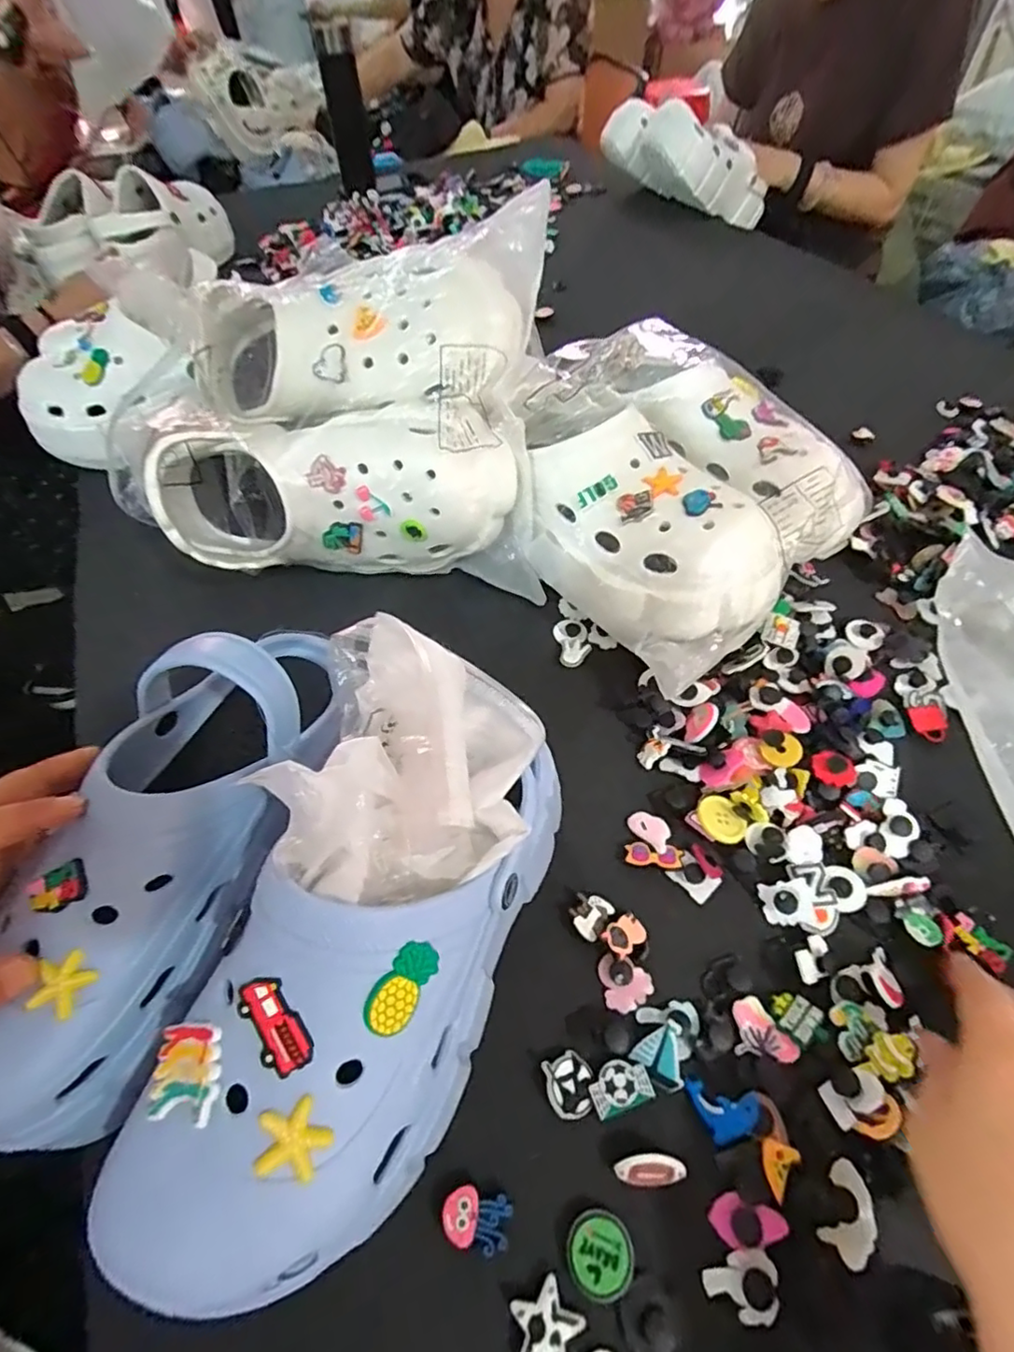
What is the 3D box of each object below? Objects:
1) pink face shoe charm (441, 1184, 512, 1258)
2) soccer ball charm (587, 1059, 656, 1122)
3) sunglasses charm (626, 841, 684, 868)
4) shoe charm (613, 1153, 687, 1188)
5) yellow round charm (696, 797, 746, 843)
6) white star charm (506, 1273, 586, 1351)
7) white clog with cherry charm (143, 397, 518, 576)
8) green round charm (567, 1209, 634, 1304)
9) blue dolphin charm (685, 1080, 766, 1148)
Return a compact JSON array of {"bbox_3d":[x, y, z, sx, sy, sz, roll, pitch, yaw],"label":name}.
[{"bbox_3d":[-0.013,0.230,0.251,0.027,0.013,0.019,9,55,9],"label":"pink face shoe charm"},{"bbox_3d":[0.052,0.191,0.275,0.028,0.007,0.019,-17,55,-9],"label":"soccer ball charm"},{"bbox_3d":[0.084,0.103,0.339,0.031,0.005,0.012,9,55,9],"label":"sunglasses charm"},{"bbox_3d":[0.061,0.214,0.256,0.029,0.011,0.011,-2,54,1],"label":"shoe charm"},{"bbox_3d":[0.126,0.085,0.348,0.025,0.004,0.029,-35,60,-21],"label":"yellow round charm"},{"bbox_3d":[0.015,0.253,0.227,0.027,0.004,0.027,-24,56,-15],"label":"white star charm"},{"bbox_3d":[-0.127,-0.130,0.435,0.259,0.105,0.078,-7,54,-3],"label":"white clog with cherry charm"},{"bbox_3d":[0.038,0.237,0.243,0.026,0.010,0.026,-1,54,2],"label":"green round charm"},{"bbox_3d":[0.101,0.195,0.269,0.028,0.008,0.025,-17,55,-9],"label":"blue dolphin charm"}]

